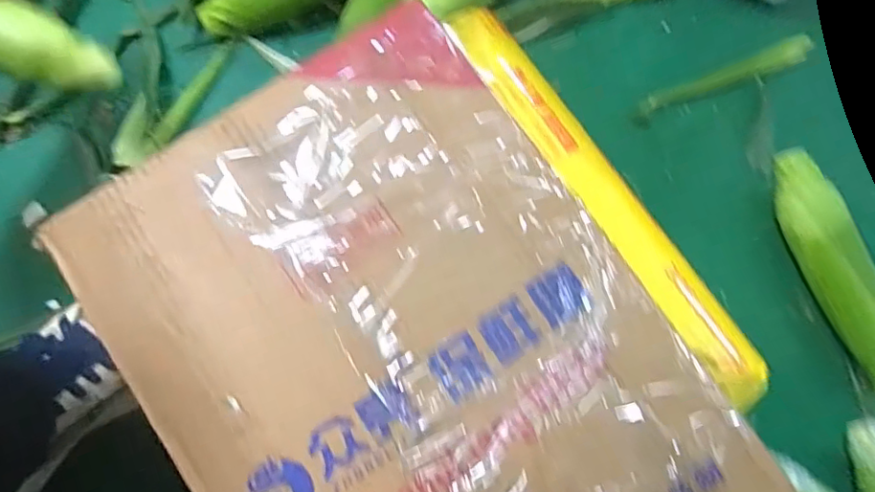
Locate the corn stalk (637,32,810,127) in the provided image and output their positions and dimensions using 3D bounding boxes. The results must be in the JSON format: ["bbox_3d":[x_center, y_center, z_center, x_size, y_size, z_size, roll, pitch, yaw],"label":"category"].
[{"bbox_3d":[0.301,-0.175,0.582,0.197,0.015,0.026,-22,81,-5],"label":"corn stalk"}]

